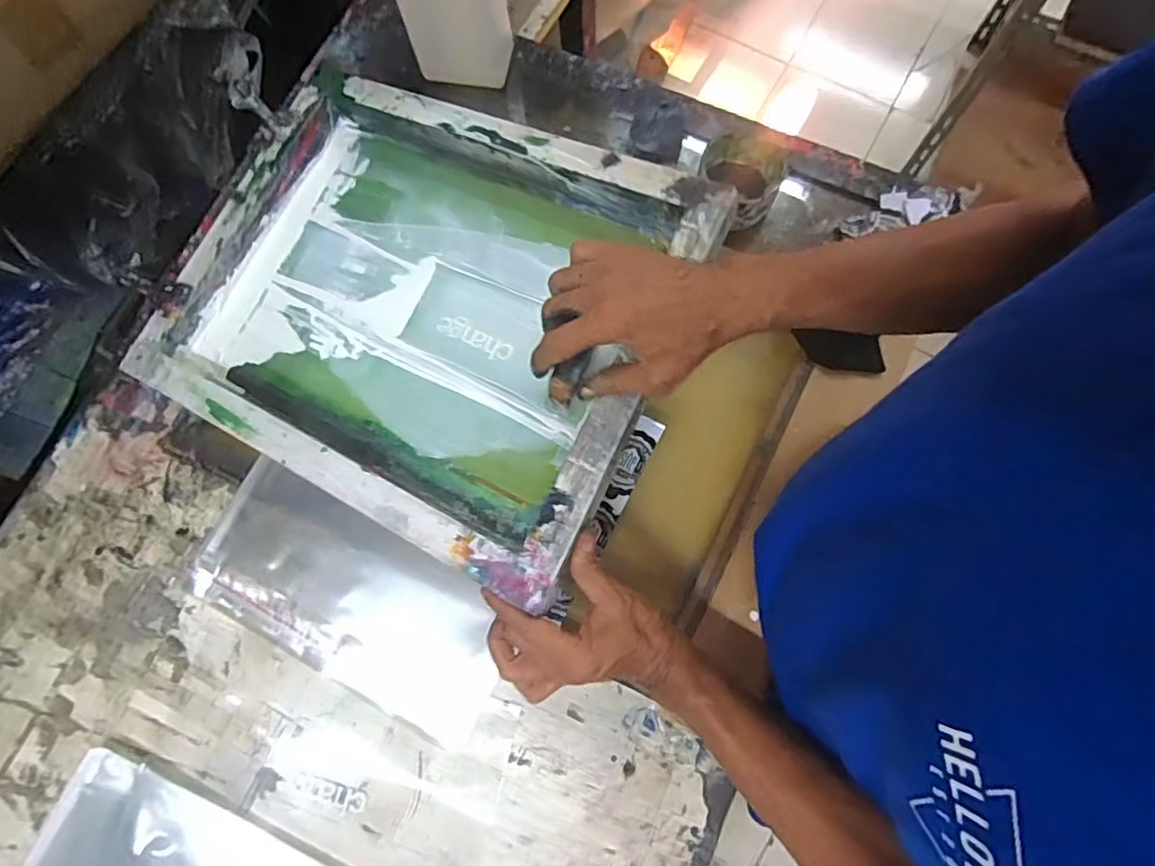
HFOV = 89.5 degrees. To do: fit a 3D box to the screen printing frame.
[{"bbox_3d":[-0.136,-0.118,0.515,0.441,0.044,0.356,25,80,16],"label":"screen printing frame"}]

